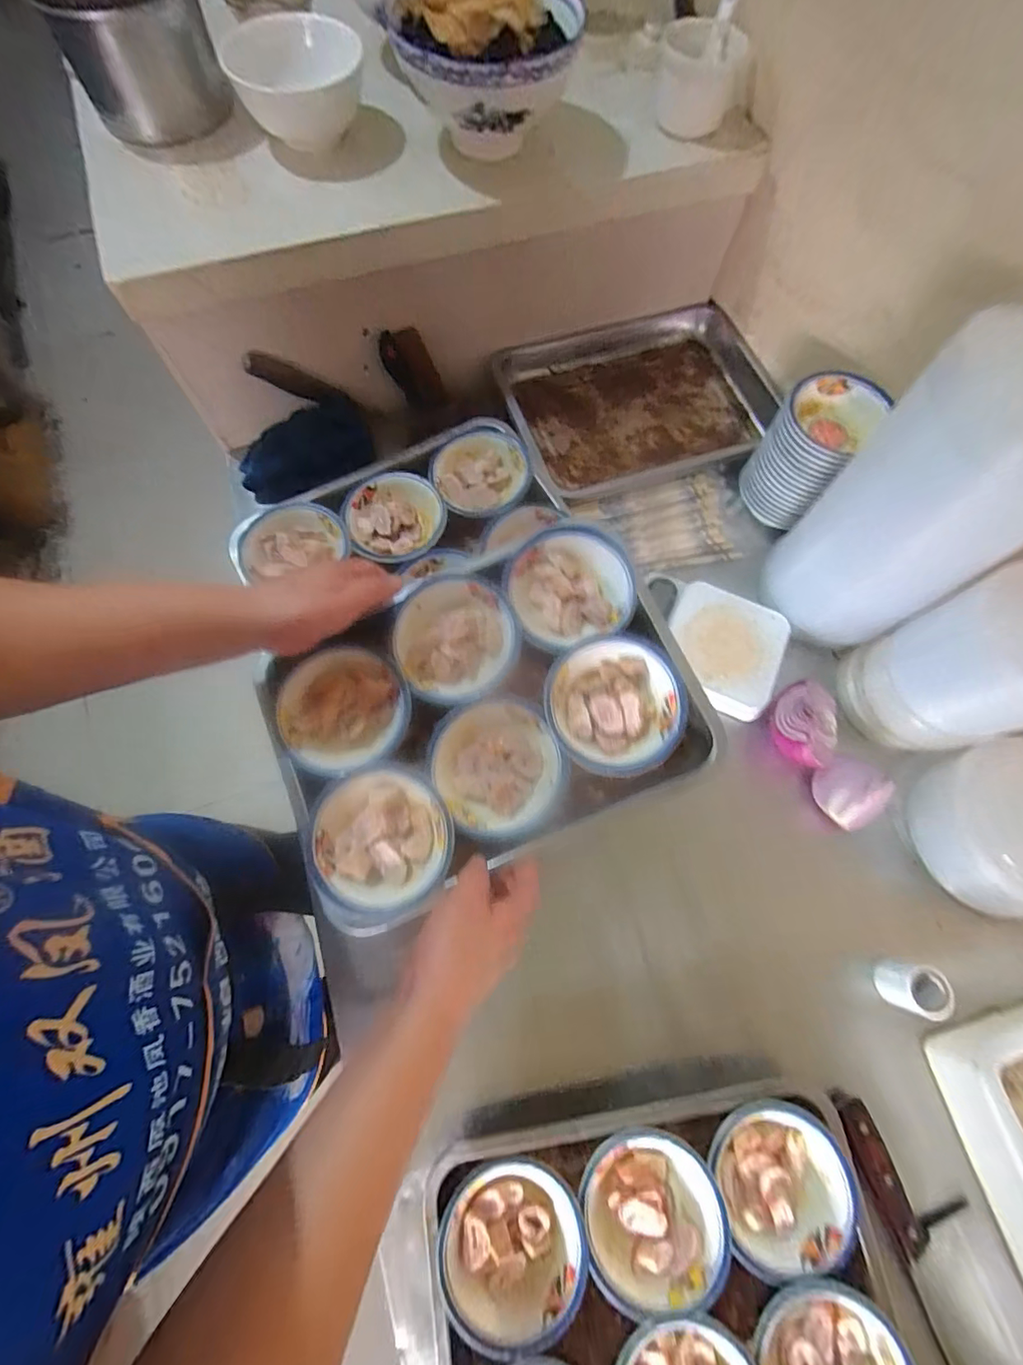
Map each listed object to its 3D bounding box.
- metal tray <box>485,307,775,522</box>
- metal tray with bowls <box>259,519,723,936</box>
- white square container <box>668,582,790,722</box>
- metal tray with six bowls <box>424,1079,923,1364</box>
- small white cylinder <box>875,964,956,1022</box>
[{"bbox_3d":[0.192,-0.412,0.780,0.386,0.057,0.289,-16,72,-7],"label":"metal tray"},{"bbox_3d":[-0.030,0.026,0.483,0.371,0.059,0.271,-22,73,-9],"label":"metal tray with bowls"},{"bbox_3d":[0.268,-0.046,0.652,0.144,0.035,0.146,26,72,7],"label":"white square container"},{"bbox_3d":[0.138,0.549,0.454,0.410,0.054,0.287,-8,71,-4],"label":"metal tray with six bowls"},{"bbox_3d":[0.412,0.314,0.529,0.047,0.052,0.050,0,71,-1],"label":"small white cylinder"}]

